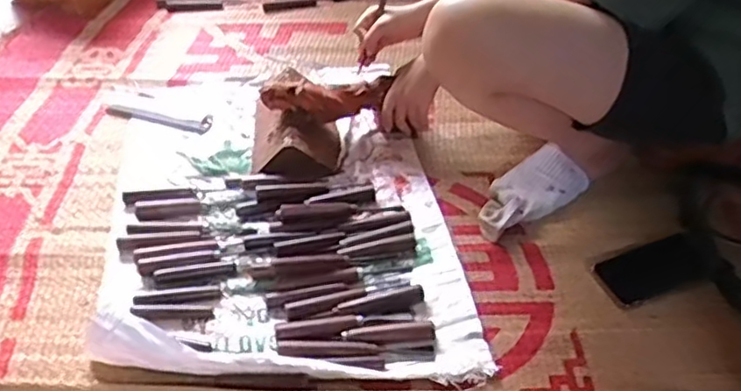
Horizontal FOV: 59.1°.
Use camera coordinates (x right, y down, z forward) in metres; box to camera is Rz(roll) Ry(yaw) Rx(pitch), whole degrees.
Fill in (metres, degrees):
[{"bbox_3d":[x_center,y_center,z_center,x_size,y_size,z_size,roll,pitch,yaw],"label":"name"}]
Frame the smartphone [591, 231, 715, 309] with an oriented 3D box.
[{"bbox_3d":[0.379,0.097,0.878,0.152,0.013,0.084,-19,47,-7],"label":"smartphone"}]

